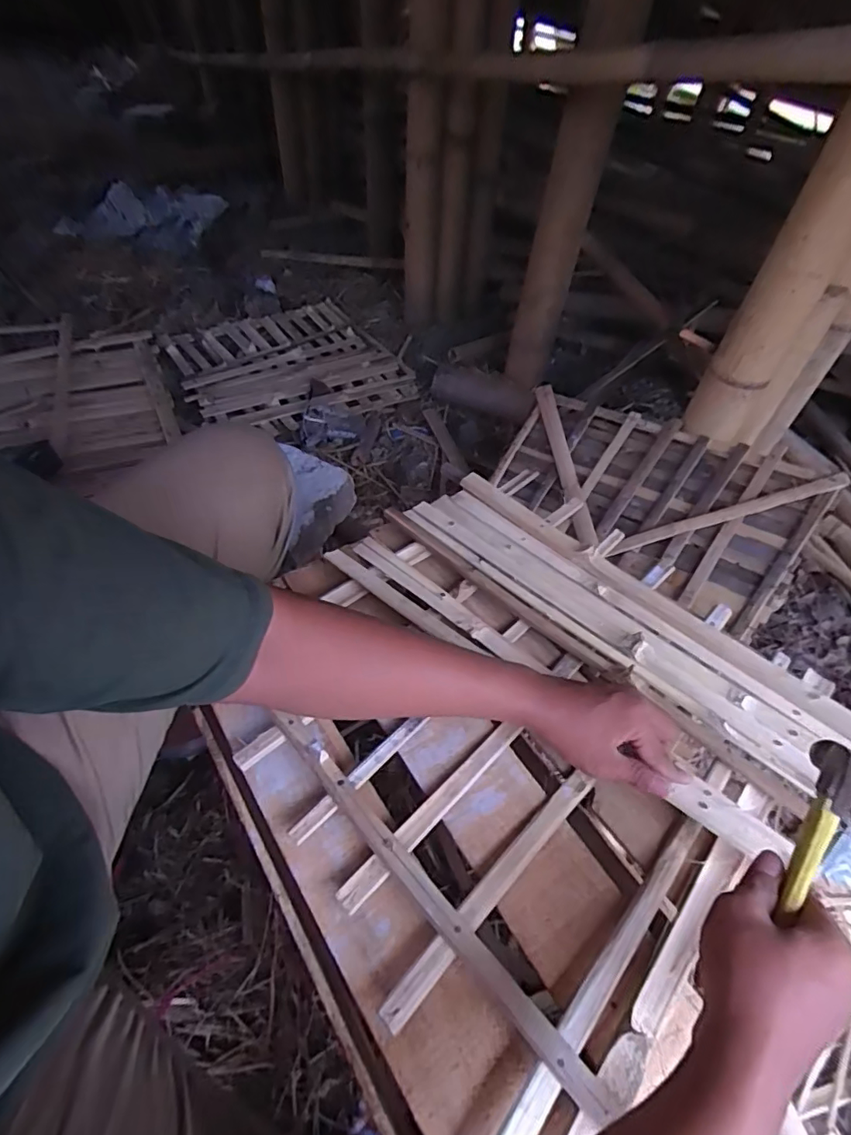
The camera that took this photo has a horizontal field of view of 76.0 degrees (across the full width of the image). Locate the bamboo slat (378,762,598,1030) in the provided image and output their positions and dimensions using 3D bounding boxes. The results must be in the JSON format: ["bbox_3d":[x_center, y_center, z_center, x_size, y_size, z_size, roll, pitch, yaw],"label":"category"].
[{"bbox_3d":[0.058,0.252,0.437,0.243,0.017,0.021,-35,62,-30],"label":"bamboo slat"}]

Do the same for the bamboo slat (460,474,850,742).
[{"bbox_3d":[0.248,0.034,0.629,0.510,0.015,0.039,36,55,22],"label":"bamboo slat"}]

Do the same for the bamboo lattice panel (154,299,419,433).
[{"bbox_3d":[-0.348,-0.532,1.401,0.538,0.047,0.482,-25,63,-23],"label":"bamboo lattice panel"}]

